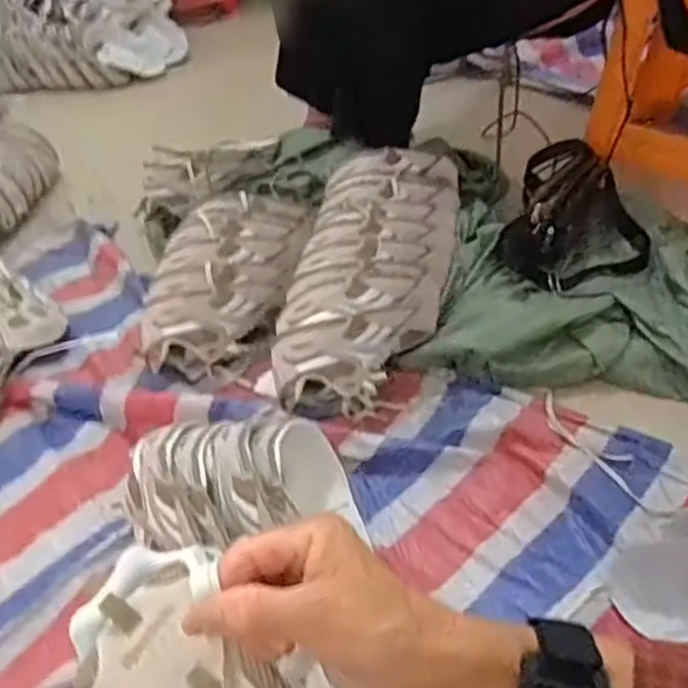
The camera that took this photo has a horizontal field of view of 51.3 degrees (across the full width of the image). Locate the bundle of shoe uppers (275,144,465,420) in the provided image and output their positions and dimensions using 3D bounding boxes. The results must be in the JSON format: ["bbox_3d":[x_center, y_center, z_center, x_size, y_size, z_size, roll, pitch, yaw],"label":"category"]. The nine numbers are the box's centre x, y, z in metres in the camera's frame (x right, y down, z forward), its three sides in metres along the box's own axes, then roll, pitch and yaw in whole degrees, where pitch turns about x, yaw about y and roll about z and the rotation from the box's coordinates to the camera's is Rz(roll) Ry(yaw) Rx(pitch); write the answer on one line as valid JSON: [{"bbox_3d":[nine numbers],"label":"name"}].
[{"bbox_3d":[0.049,-0.133,1.158,0.244,0.134,0.552,5,45,11],"label":"bundle of shoe uppers"}]

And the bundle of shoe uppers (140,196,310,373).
[{"bbox_3d":[-0.189,-0.122,1.170,0.194,0.136,0.367,9,46,15],"label":"bundle of shoe uppers"}]

